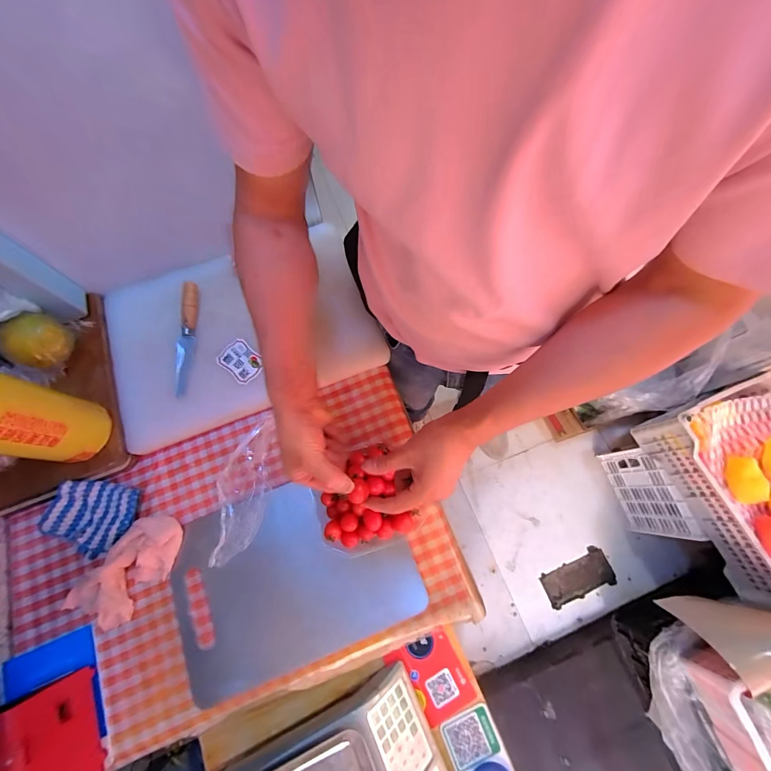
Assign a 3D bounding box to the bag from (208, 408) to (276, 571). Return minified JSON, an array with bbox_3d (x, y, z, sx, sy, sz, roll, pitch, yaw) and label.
[{"bbox_3d":[-0.220,0.159,0.541,0.079,0.037,0.216,1,72,1],"label":"bag"}]

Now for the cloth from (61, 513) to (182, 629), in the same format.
[{"bbox_3d":[-0.370,0.266,0.499,0.086,0.033,0.175,38,77,12],"label":"cloth"}]

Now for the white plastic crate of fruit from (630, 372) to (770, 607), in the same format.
[{"bbox_3d":[1.026,0.257,0.922,0.369,0.215,0.511,-21,73,-6],"label":"white plastic crate of fruit"}]

